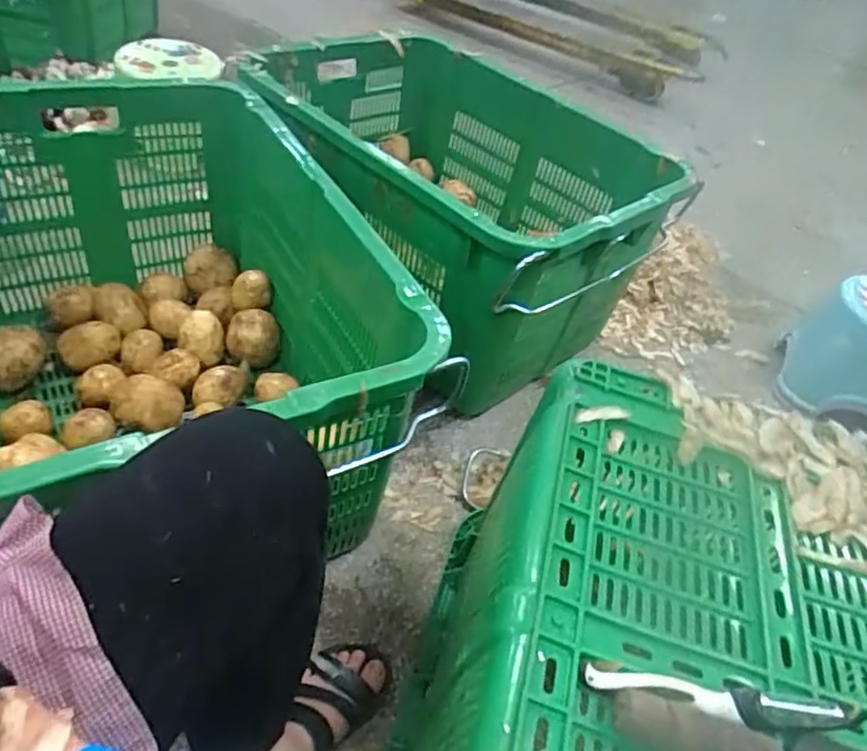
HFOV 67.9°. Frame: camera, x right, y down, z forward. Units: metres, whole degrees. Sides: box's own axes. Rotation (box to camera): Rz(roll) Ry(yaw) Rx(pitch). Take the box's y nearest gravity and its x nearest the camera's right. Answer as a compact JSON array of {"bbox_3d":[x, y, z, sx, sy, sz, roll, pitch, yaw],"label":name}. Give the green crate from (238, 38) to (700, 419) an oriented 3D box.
[{"bbox_3d":[0.043,-0.289,1.062,0.617,0.340,0.427,38,49,25],"label":"green crate"}]

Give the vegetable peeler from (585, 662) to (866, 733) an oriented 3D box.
[{"bbox_3d":[0.180,0.206,0.407,0.167,0.010,0.022,8,46,3],"label":"vegetable peeler"}]

